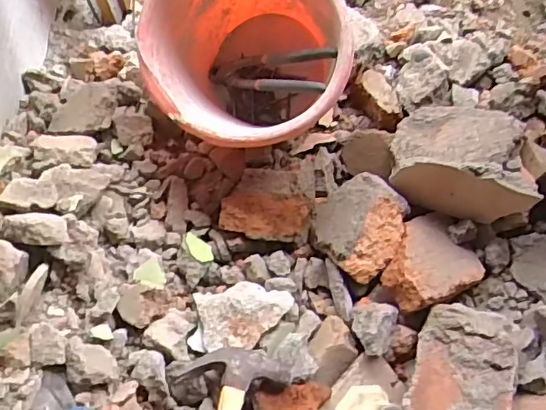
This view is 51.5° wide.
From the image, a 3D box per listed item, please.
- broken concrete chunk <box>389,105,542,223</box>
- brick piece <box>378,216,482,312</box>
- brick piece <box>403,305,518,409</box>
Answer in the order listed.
[{"bbox_3d":[0.239,-0.065,0.710,0.170,0.083,0.152,8,70,3],"label":"broken concrete chunk"},{"bbox_3d":[0.187,0.071,0.701,0.116,0.044,0.102,-18,66,-32],"label":"brick piece"},{"bbox_3d":[0.214,0.188,0.631,0.110,0.045,0.143,18,71,7],"label":"brick piece"}]

